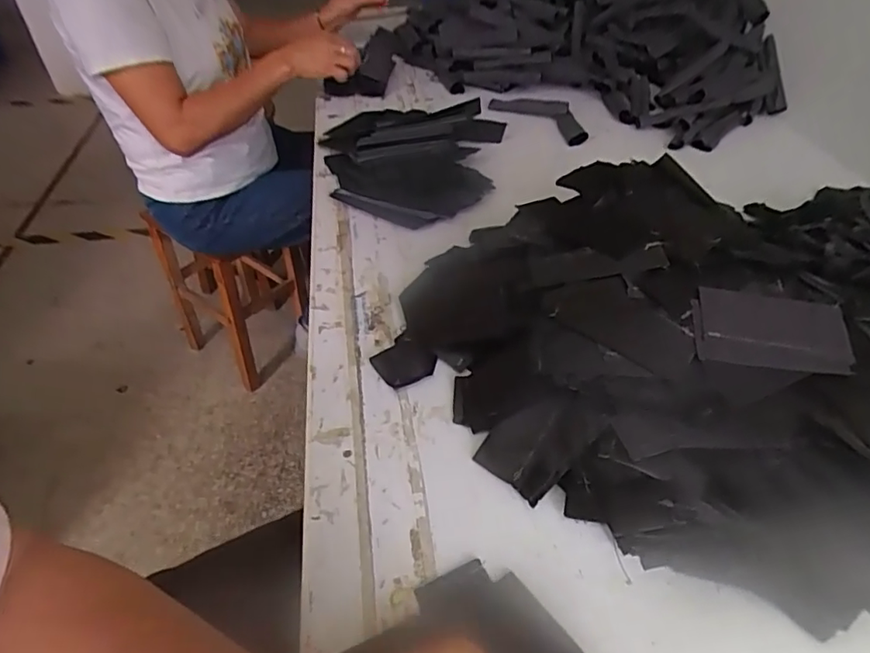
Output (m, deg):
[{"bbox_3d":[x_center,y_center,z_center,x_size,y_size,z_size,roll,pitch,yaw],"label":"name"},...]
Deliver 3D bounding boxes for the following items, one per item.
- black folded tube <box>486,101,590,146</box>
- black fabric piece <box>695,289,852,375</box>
[{"bbox_3d":[0.196,-0.390,0.984,0.063,0.031,0.230,-28,51,-27],"label":"black folded tube"},{"bbox_3d":[0.269,0.002,0.432,0.119,0.008,0.068,6,61,4],"label":"black fabric piece"}]

